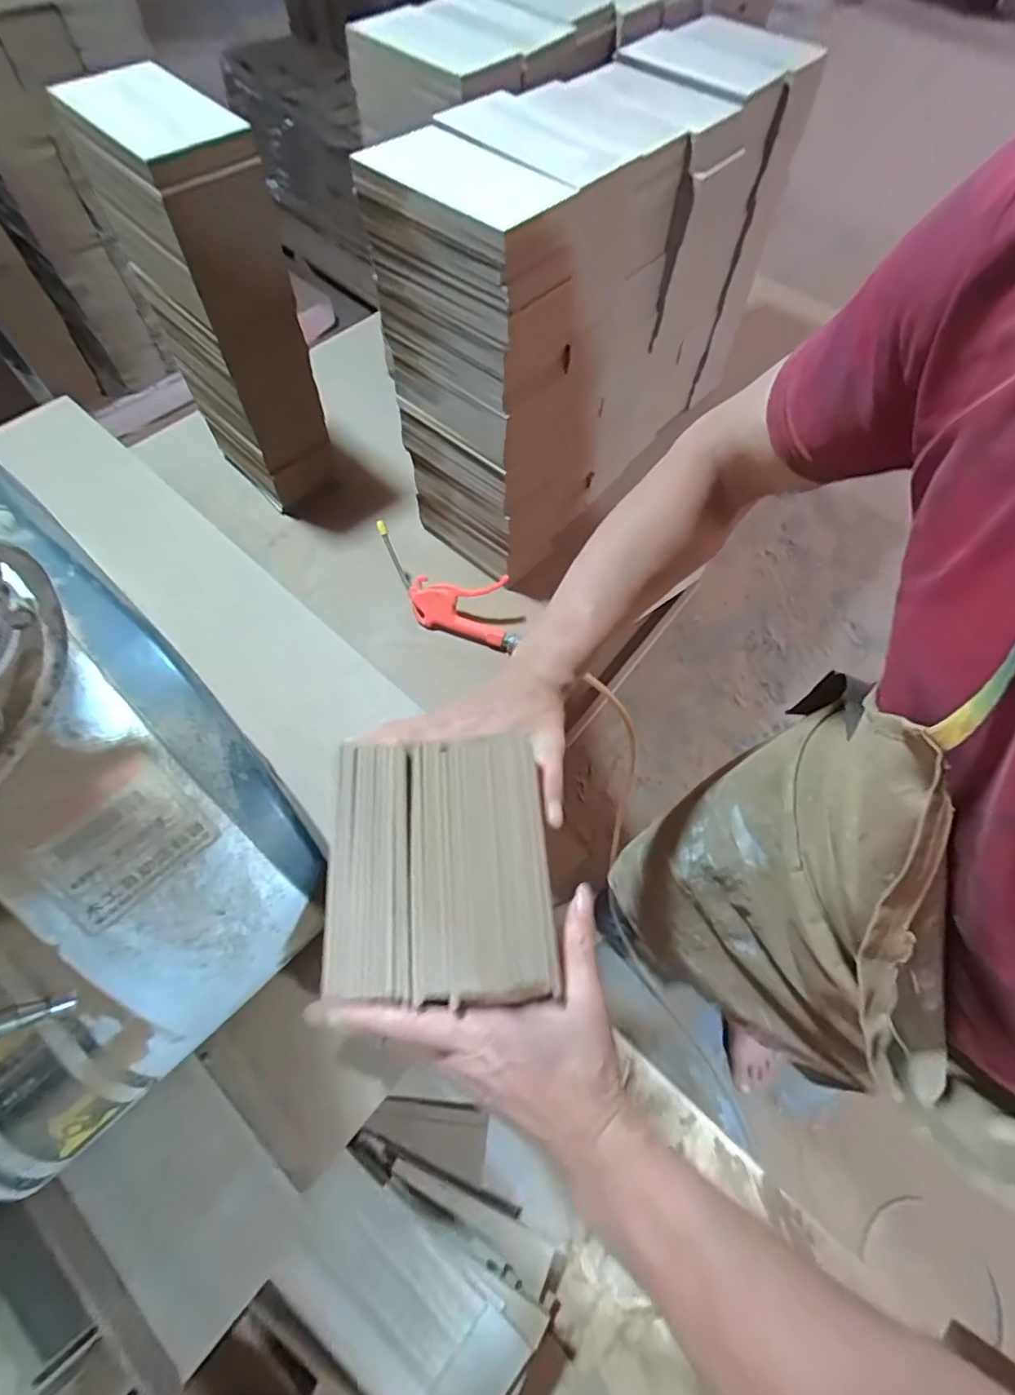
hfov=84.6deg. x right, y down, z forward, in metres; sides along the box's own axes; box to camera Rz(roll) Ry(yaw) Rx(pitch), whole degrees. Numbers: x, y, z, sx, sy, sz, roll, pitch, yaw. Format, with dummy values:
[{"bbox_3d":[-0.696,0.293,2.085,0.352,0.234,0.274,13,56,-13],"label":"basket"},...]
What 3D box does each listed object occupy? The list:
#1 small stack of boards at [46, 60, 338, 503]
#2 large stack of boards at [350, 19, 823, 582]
[{"bbox_3d":[-0.310,-0.414,0.624,0.098,0.357,0.162,-40,72,-20],"label":"small stack of boards"},{"bbox_3d":[0.108,-0.487,0.692,0.192,0.368,0.575,36,67,14],"label":"large stack of boards"}]

